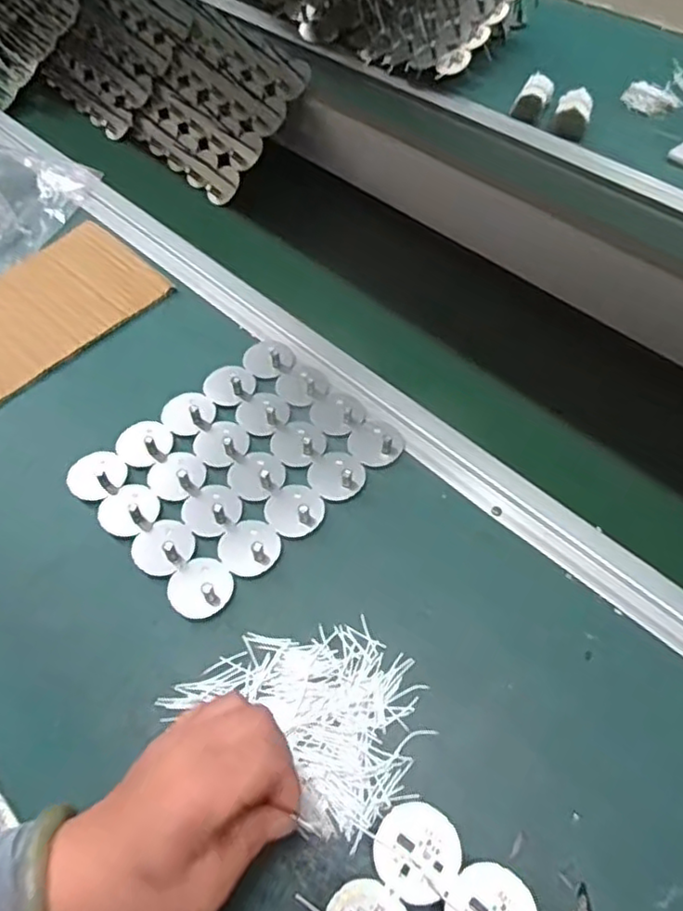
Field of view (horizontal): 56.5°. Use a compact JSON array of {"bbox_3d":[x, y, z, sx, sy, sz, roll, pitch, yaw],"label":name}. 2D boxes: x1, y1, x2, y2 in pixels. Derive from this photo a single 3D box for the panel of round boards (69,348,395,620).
[{"bbox_3d":[-0.083,0.003,0.512,0.214,0.012,0.170,-38,62,-24],"label":"panel of round boards"}]

